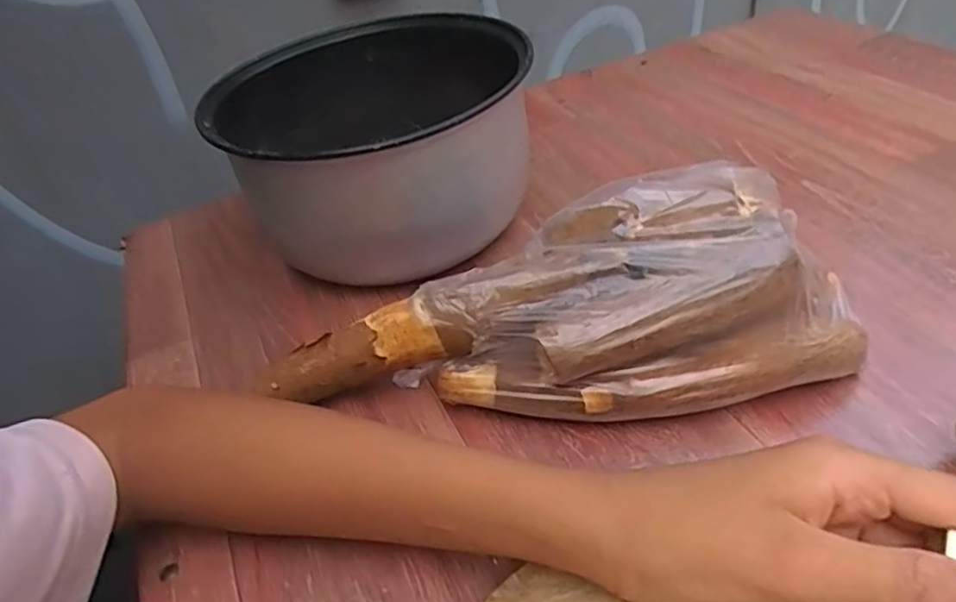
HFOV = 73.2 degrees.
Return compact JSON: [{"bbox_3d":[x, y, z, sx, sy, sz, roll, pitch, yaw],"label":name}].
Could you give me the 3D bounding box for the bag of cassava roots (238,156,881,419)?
[{"bbox_3d":[0.037,-0.001,0.343,0.301,0.083,0.099,-5,42,2],"label":"bag of cassava roots"}]

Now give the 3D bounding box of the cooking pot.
[{"bbox_3d":[-0.073,-0.119,0.480,0.209,0.117,0.230,-17,43,-12],"label":"cooking pot"}]

